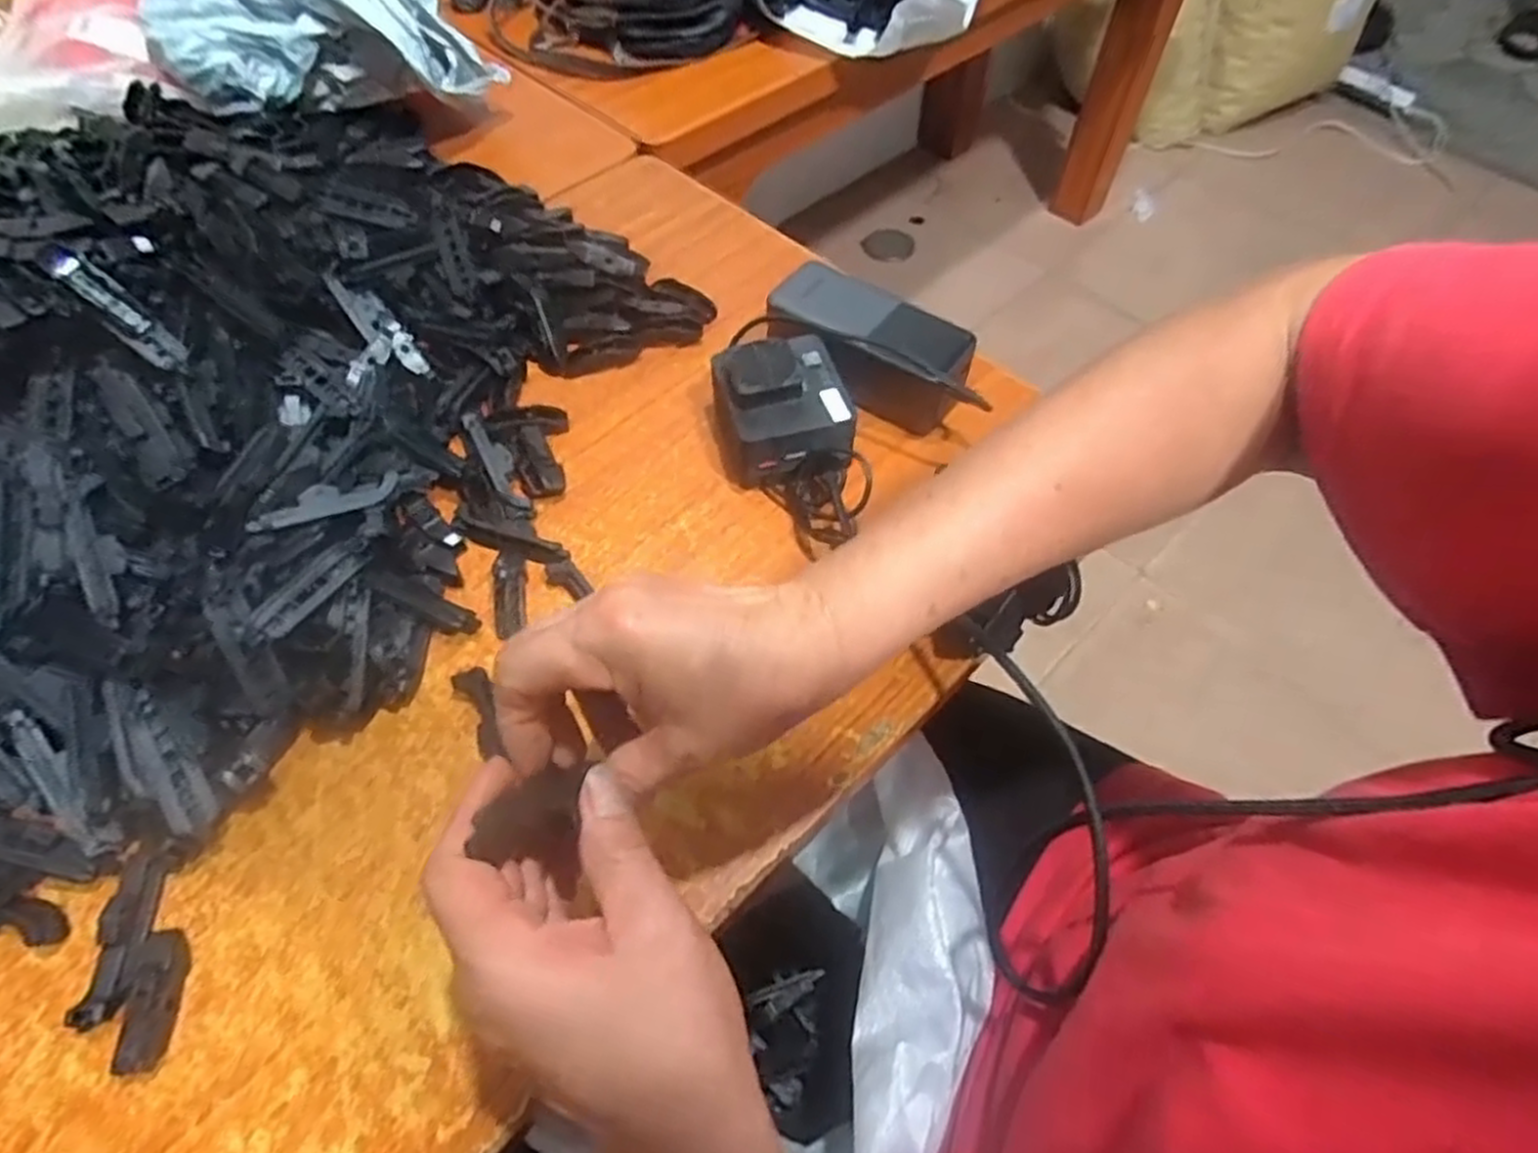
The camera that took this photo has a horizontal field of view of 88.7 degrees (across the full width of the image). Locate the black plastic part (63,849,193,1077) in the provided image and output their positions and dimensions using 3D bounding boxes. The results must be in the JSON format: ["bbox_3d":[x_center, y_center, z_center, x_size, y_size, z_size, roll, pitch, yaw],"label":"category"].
[{"bbox_3d":[-0.268,0.163,0.335,0.035,0.016,0.085,-9,58,-6],"label":"black plastic part"}]

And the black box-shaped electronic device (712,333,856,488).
[{"bbox_3d":[0.007,-0.100,0.478,0.078,0.060,0.082,-4,58,-3],"label":"black box-shaped electronic device"}]

